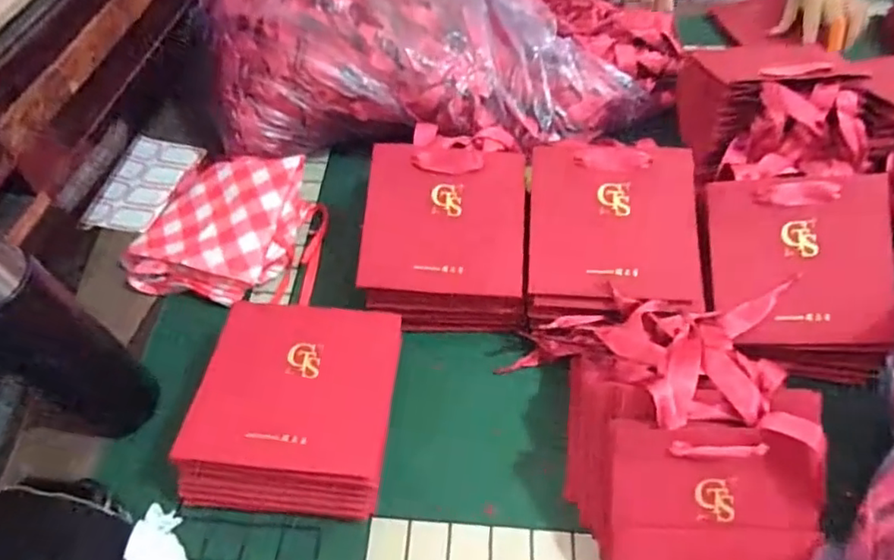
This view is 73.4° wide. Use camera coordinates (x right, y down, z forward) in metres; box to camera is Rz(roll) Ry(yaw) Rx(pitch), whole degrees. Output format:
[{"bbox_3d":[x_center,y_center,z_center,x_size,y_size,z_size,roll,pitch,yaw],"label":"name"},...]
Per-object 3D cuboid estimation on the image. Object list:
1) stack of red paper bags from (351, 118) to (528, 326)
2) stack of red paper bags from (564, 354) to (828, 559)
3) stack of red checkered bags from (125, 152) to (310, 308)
[{"bbox_3d":[-0.003,-0.051,0.541,0.140,0.043,0.191,2,73,-3],"label":"stack of red paper bags"},{"bbox_3d":[0.174,0.136,0.429,0.157,0.096,0.178,3,53,2],"label":"stack of red paper bags"},{"bbox_3d":[-0.228,-0.058,0.598,0.149,0.059,0.153,11,53,8],"label":"stack of red checkered bags"}]

